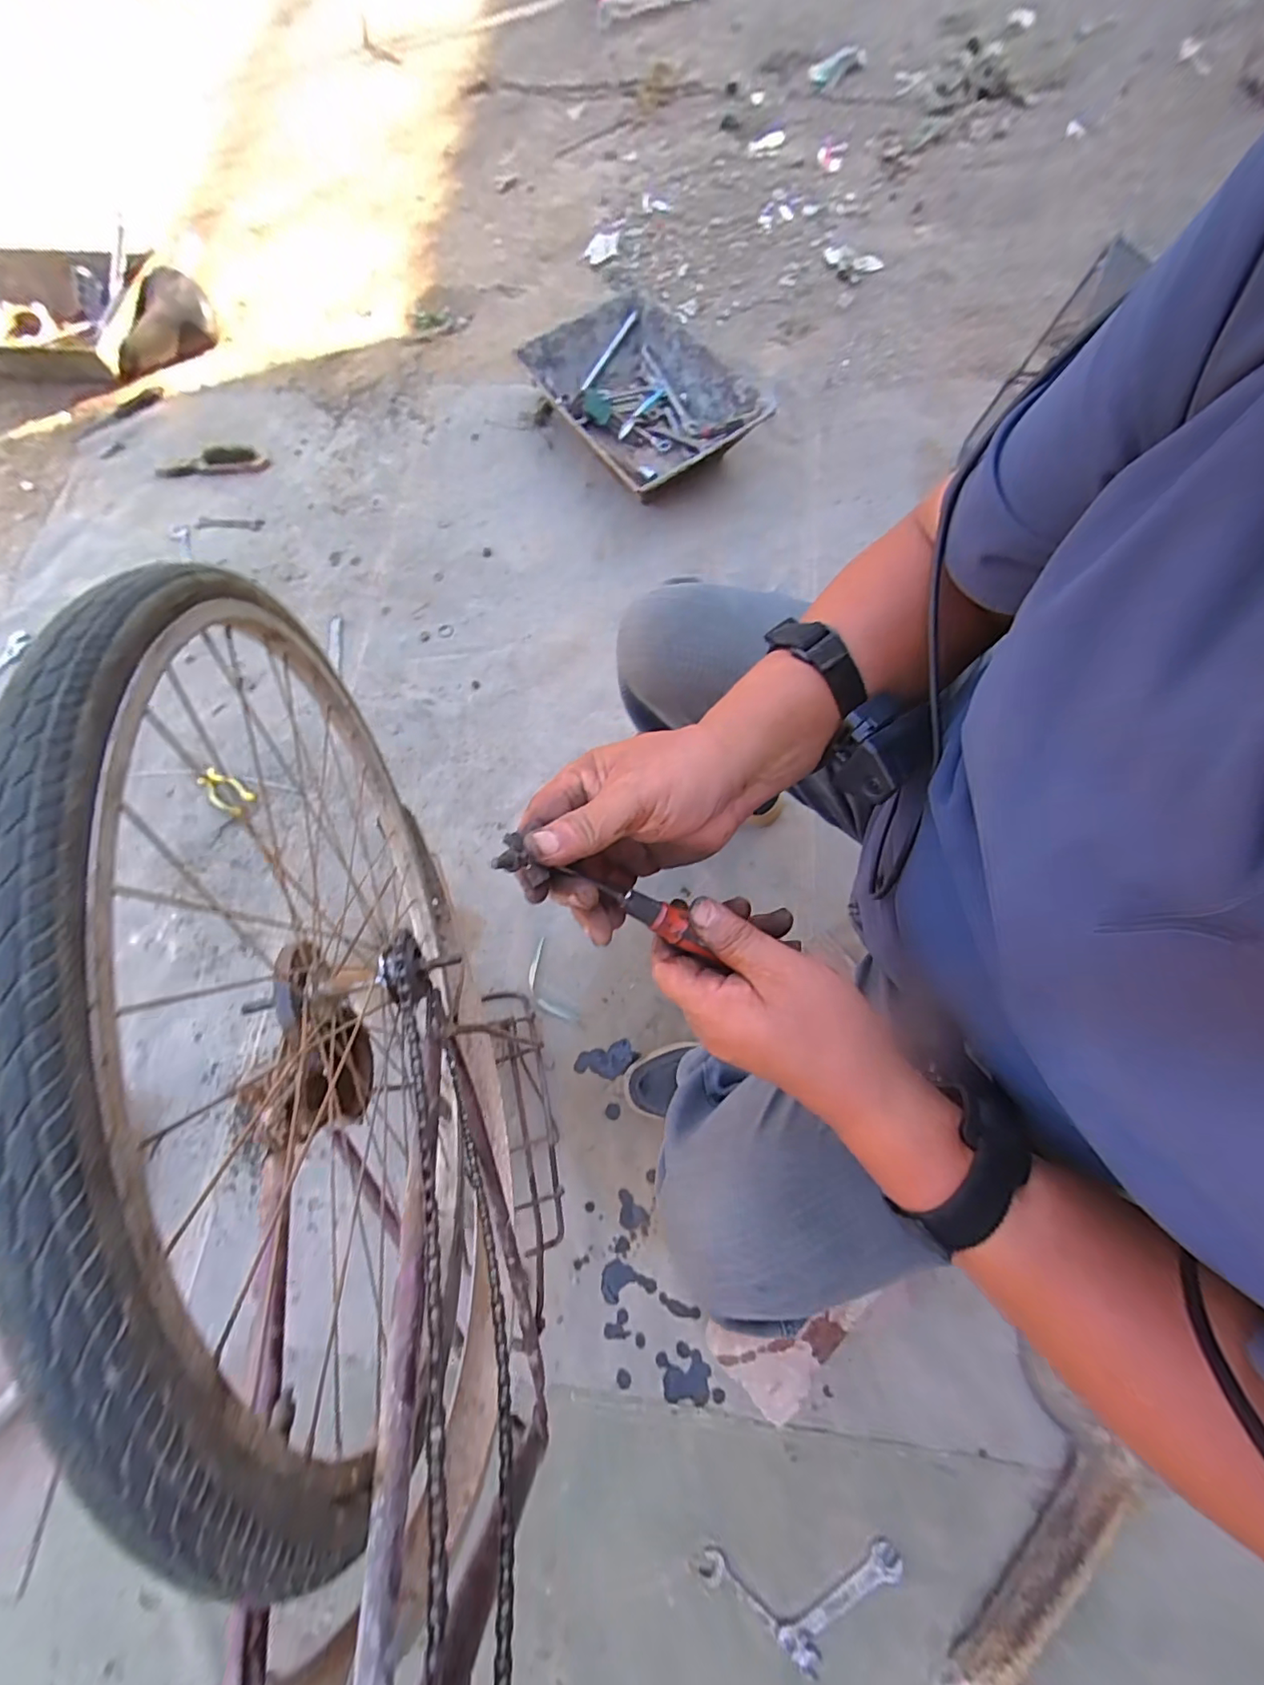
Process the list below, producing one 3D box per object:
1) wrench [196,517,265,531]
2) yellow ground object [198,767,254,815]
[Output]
[{"bbox_3d":[-0.861,-0.680,1.188,0.142,0.009,0.034,1,73,5],"label":"wrench"},{"bbox_3d":[-0.727,-0.092,0.990,0.107,0.005,0.054,32,75,11],"label":"yellow ground object"}]

